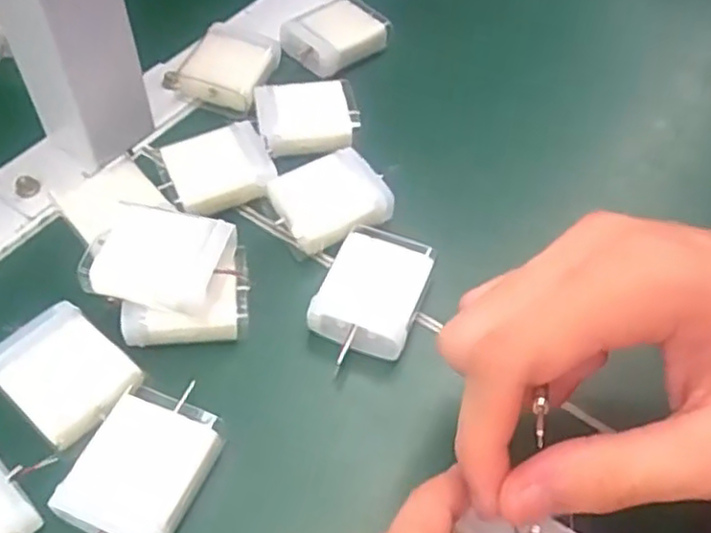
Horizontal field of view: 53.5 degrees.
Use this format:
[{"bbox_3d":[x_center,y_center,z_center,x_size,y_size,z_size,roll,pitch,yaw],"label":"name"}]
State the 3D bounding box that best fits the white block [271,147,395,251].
[{"bbox_3d":[-0.012,-0.030,0.334,0.048,0.019,0.044,-21,57,-18],"label":"white block"}]

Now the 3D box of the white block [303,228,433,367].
[{"bbox_3d":[0.007,0.013,0.302,0.040,0.020,0.059,20,55,11],"label":"white block"}]

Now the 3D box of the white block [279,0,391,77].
[{"bbox_3d":[-0.010,-0.135,0.401,0.041,0.018,0.054,38,61,26],"label":"white block"}]

